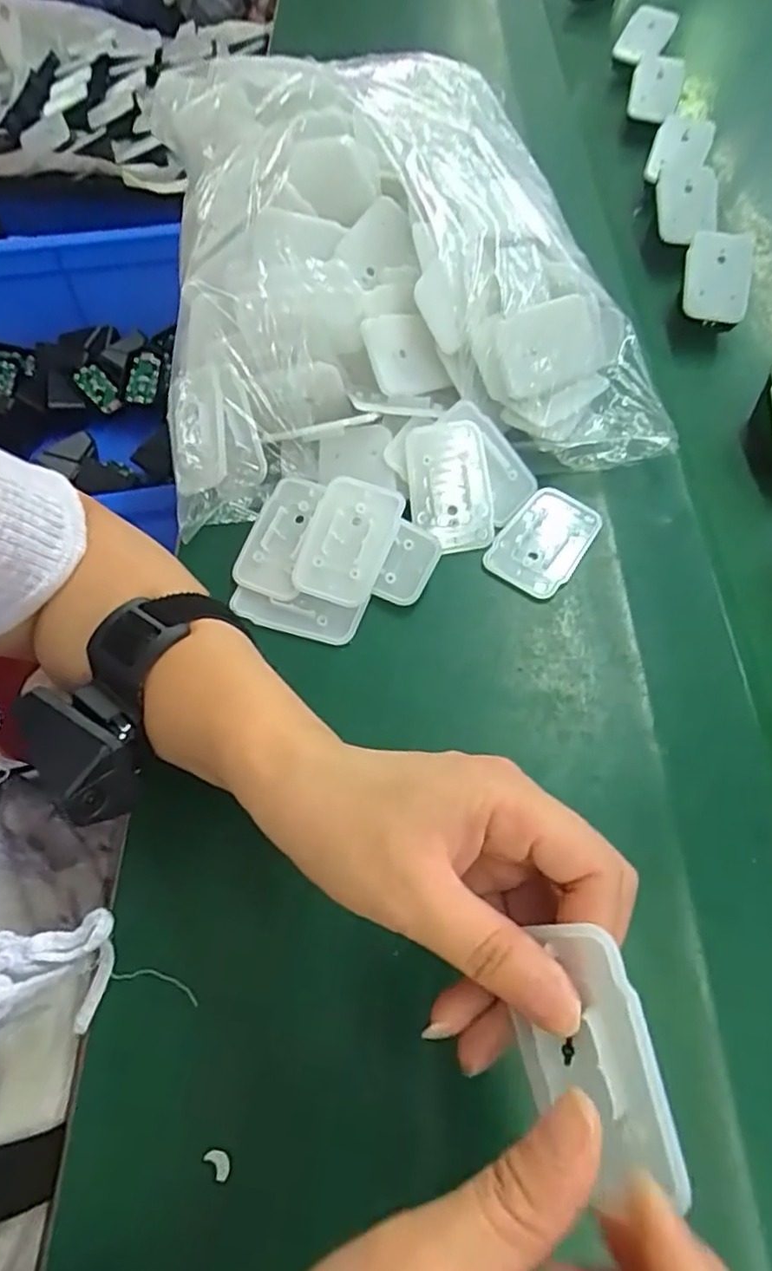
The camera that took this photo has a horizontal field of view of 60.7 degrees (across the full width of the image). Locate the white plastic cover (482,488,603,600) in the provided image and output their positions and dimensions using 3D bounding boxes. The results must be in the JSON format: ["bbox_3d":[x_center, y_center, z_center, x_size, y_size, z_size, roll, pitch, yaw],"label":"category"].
[{"bbox_3d":[0.088,-0.054,0.365,0.044,0.005,0.065,32,65,17],"label":"white plastic cover"}]

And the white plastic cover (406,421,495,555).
[{"bbox_3d":[0.035,-0.081,0.363,0.044,0.008,0.069,-9,99,-2],"label":"white plastic cover"}]

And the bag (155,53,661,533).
[{"bbox_3d":[0.000,-0.239,0.412,0.277,0.119,0.307,-7,61,-4],"label":"bag"}]

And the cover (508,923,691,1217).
[{"bbox_3d":[0.055,0.115,0.179,0.037,0.007,0.064,-24,67,27],"label":"cover"}]

